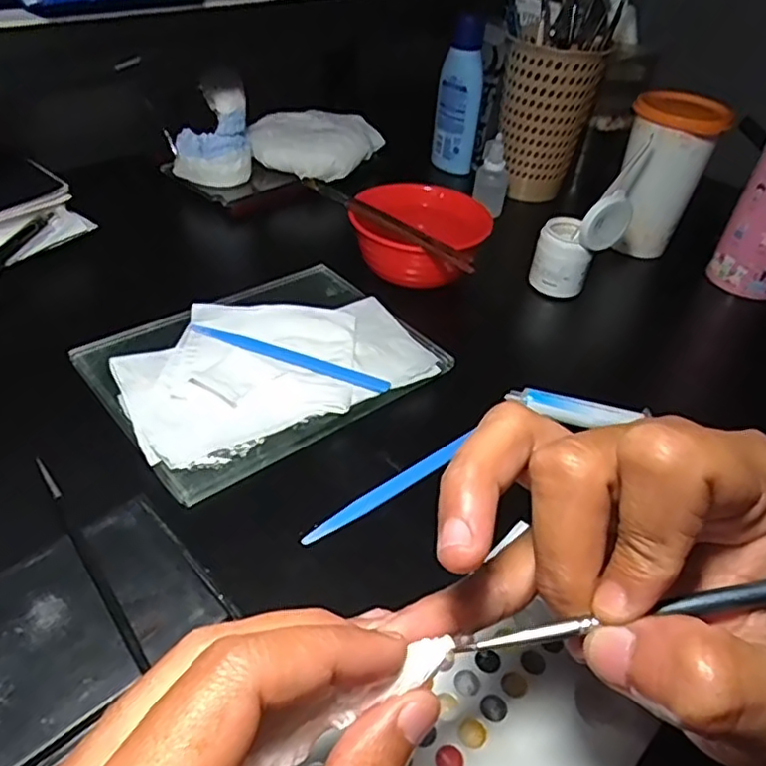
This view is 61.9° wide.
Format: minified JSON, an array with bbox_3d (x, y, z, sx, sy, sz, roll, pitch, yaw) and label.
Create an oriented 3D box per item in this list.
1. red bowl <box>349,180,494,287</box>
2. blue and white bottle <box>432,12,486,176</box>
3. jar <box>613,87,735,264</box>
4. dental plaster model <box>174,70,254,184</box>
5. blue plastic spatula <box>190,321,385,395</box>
[{"bbox_3d":[0.029,-0.117,0.505,0.104,0.042,0.101,3,43,-2],"label":"red bowl"},{"bbox_3d":[0.078,-0.291,0.648,0.044,0.144,0.034,11,40,4],"label":"blue and white bottle"},{"bbox_3d":[0.238,-0.180,0.556,0.069,0.122,0.071,4,40,-4],"label":"jar"},{"bbox_3d":[-0.156,-0.226,0.574,0.068,0.086,0.031,-2,43,-7],"label":"dental plaster model"},{"bbox_3d":[-0.061,-0.016,0.407,0.134,0.005,0.011,16,41,10],"label":"blue plastic spatula"}]

